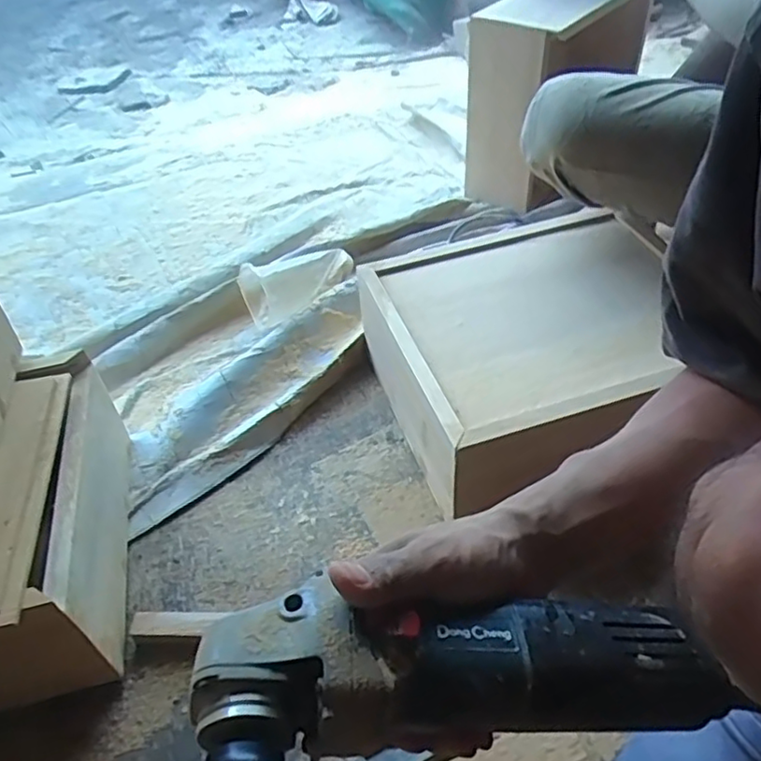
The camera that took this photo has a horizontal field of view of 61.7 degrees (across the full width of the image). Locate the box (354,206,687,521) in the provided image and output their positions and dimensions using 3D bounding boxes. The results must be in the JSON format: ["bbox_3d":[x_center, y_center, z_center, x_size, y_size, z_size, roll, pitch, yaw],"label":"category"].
[{"bbox_3d":[0.178,-0.038,0.742,0.329,0.122,0.309,-16,45,-11],"label":"box"}]

